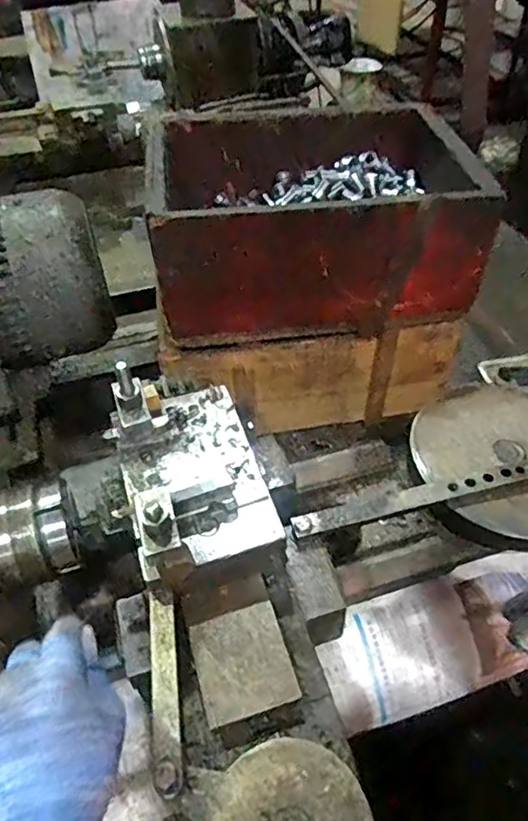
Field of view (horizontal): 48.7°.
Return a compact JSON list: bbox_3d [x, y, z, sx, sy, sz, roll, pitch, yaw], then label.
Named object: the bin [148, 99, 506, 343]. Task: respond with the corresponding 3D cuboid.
[{"bbox_3d":[0.051,-0.231,0.679,0.344,0.170,0.236,-6,47,-4],"label":"bin"}]

